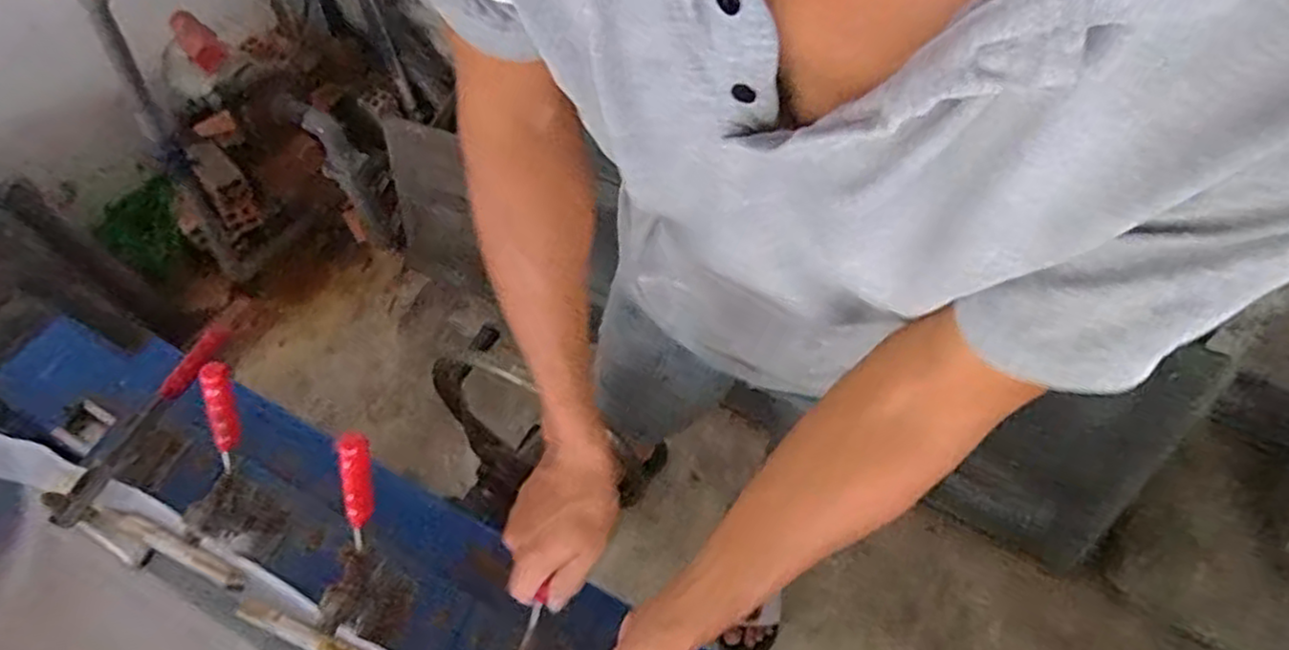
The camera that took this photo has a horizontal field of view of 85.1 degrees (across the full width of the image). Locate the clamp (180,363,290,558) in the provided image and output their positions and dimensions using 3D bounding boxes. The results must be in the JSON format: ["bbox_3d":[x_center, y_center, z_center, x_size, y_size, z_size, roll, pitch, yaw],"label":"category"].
[{"bbox_3d":[-0.339,0.111,0.574,0.050,0.171,0.073,10,20,11],"label":"clamp"}]

